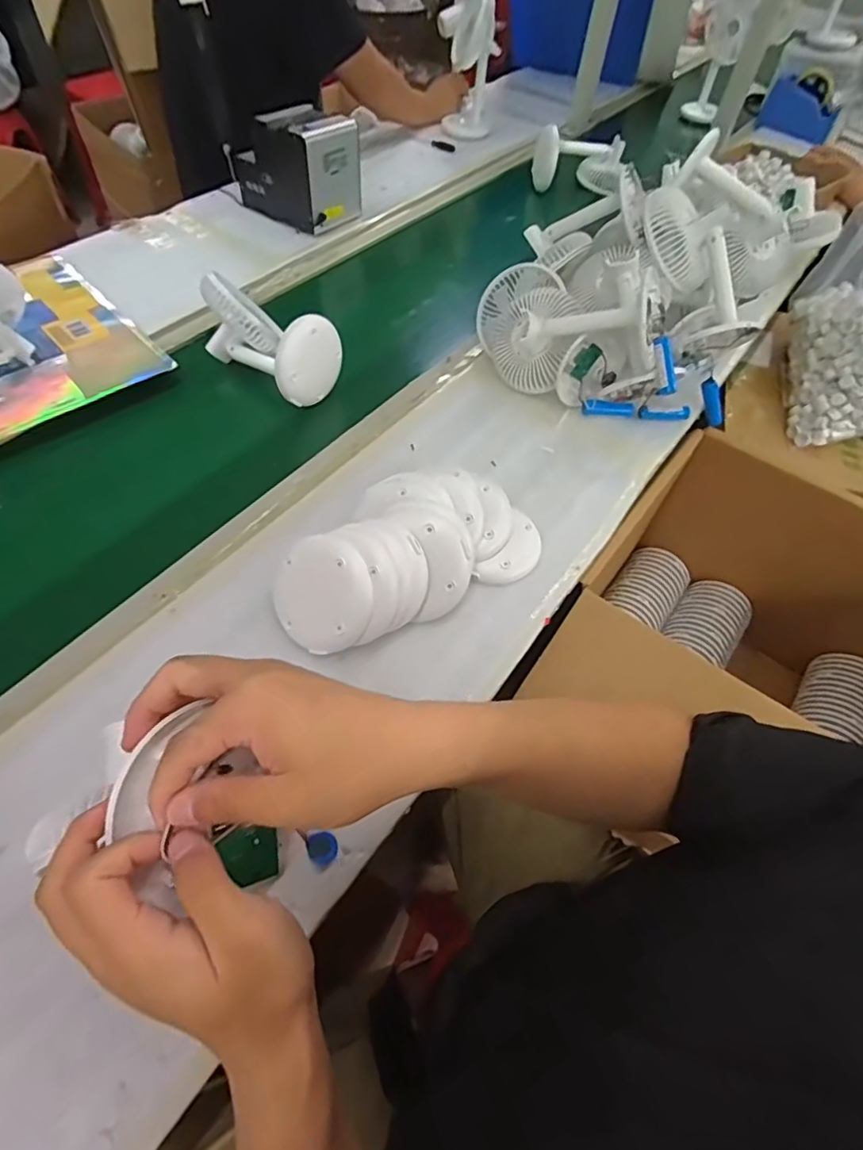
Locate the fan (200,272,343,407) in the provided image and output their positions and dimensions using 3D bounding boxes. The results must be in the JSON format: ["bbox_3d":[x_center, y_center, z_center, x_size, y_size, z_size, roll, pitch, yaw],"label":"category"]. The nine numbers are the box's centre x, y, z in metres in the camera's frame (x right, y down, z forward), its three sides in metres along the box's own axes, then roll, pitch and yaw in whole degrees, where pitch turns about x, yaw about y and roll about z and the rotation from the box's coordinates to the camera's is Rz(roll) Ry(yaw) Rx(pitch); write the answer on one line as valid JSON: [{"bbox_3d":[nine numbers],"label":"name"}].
[{"bbox_3d":[-0.216,-0.317,0.733,0.199,0.102,0.103,38,61,19],"label":"fan"}]

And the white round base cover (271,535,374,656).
[{"bbox_3d":[-0.103,0.018,0.513,0.105,0.103,0.020,40,18,14],"label":"white round base cover"}]

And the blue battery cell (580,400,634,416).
[{"bbox_3d":[0.240,-0.227,0.754,0.069,0.018,0.020,3,56,-3],"label":"blue battery cell"}]

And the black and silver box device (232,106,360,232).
[{"bbox_3d":[-0.232,-0.714,0.965,0.189,0.149,0.134,33,60,16],"label":"black and silver box device"}]

